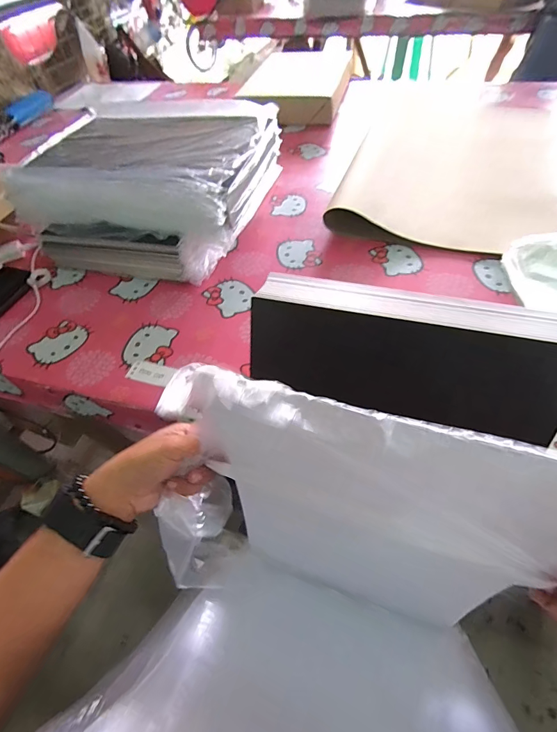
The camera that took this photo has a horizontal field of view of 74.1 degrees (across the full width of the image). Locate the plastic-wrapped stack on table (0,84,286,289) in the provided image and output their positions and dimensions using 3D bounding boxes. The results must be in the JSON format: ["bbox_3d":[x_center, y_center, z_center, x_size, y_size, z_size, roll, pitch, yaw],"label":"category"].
[{"bbox_3d":[-0.217,-0.337,0.674,0.386,0.142,0.359,10,54,13],"label":"plastic-wrapped stack on table"}]

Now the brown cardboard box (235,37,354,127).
[{"bbox_3d":[0.047,-0.776,1.033,0.266,0.069,0.409,9,54,12],"label":"brown cardboard box"}]

